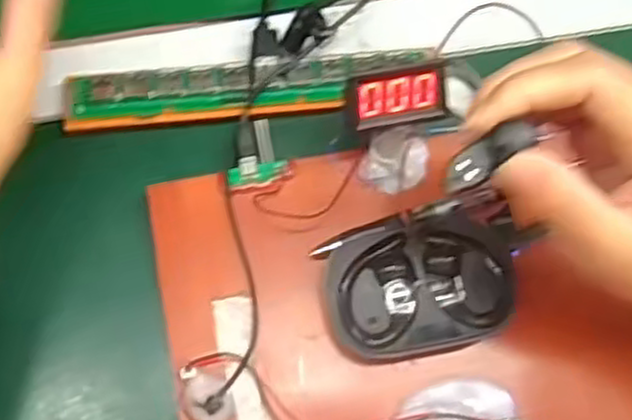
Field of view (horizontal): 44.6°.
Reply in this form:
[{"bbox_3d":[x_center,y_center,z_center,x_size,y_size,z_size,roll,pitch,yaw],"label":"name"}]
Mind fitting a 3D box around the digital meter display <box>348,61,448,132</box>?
[{"bbox_3d":[0.037,-0.054,0.361,0.046,0.012,0.027,-10,108,-8],"label":"digital meter display"}]

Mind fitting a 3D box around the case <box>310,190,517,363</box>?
[{"bbox_3d":[0.047,0.034,0.366,0.088,0.030,0.068,-15,76,-6],"label":"case"}]

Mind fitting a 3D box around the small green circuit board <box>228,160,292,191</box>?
[{"bbox_3d":[-0.029,-0.018,0.394,0.032,0.004,0.011,-10,75,-5],"label":"small green circuit board"}]

